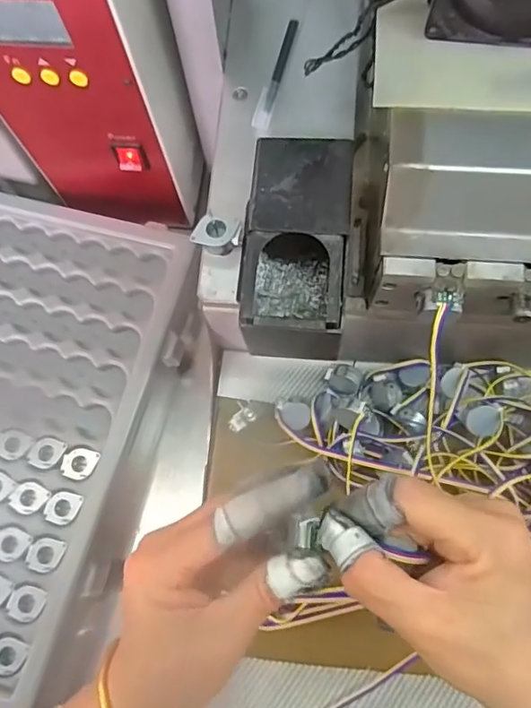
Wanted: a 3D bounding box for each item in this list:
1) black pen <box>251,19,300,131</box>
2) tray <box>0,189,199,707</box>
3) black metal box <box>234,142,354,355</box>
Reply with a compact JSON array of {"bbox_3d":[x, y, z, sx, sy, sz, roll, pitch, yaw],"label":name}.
[{"bbox_3d":[0.009,-0.202,0.377,0.012,0.006,0.097,15,73,7],"label":"black pen"},{"bbox_3d":[-0.237,0.052,0.449,0.306,0.053,0.393,12,73,6],"label":"tray"},{"bbox_3d":[0.021,-0.055,0.299,0.064,0.061,0.116,4,74,5],"label":"black metal box"}]

